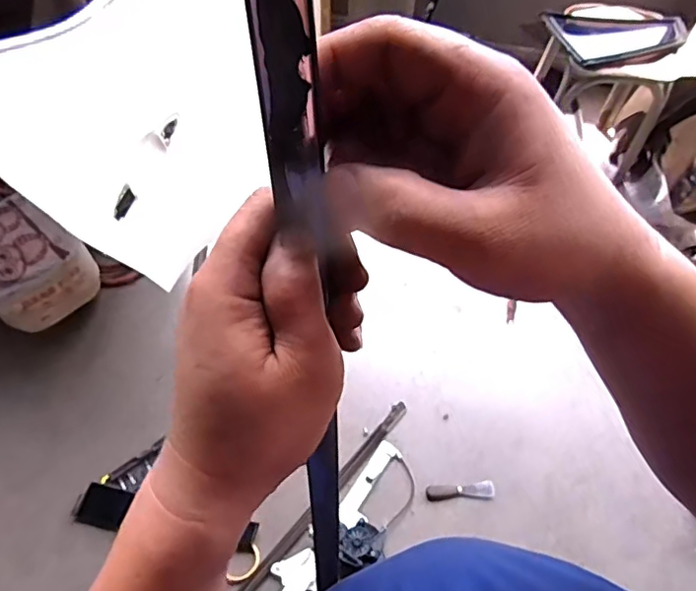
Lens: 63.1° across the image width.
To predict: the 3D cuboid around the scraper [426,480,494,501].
[{"bbox_3d":[0.293,0.507,1.467,0.176,0.020,0.042,-3,60,-5],"label":"scraper"}]

